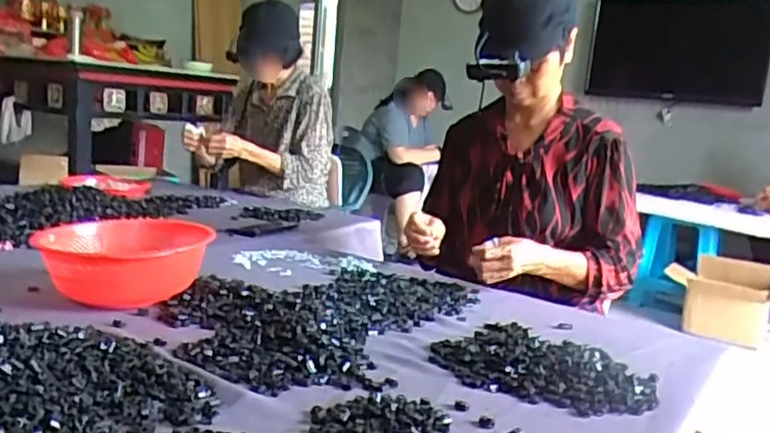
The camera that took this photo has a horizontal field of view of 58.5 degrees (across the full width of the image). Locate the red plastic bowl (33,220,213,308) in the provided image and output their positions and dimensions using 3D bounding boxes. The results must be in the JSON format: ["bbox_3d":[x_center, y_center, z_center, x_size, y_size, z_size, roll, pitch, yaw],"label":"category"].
[{"bbox_3d":[-0.365,0.069,0.974,0.213,0.099,0.213,3,10,-14],"label":"red plastic bowl"}]

